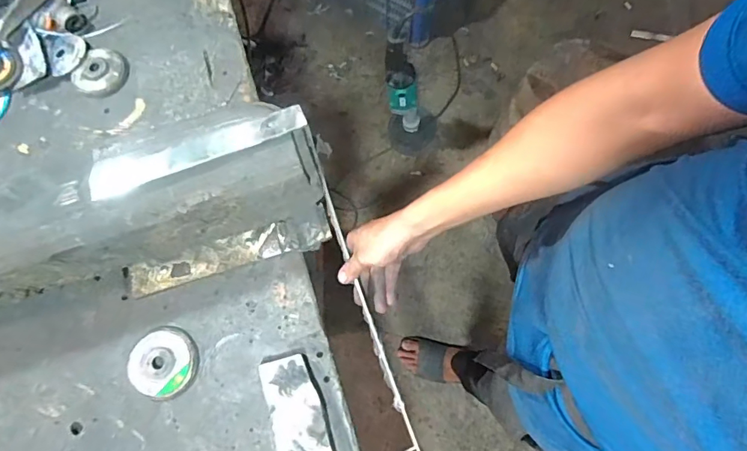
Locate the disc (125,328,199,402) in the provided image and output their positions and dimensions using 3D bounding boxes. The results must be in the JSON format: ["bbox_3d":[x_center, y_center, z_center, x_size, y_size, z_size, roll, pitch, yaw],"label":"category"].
[{"bbox_3d":[-0.261,0.171,0.576,0.083,0.010,0.082,0,73,0],"label":"disc"}]

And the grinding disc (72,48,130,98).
[{"bbox_3d":[-0.411,-0.232,0.698,0.072,0.012,0.080,23,74,7],"label":"grinding disc"}]

